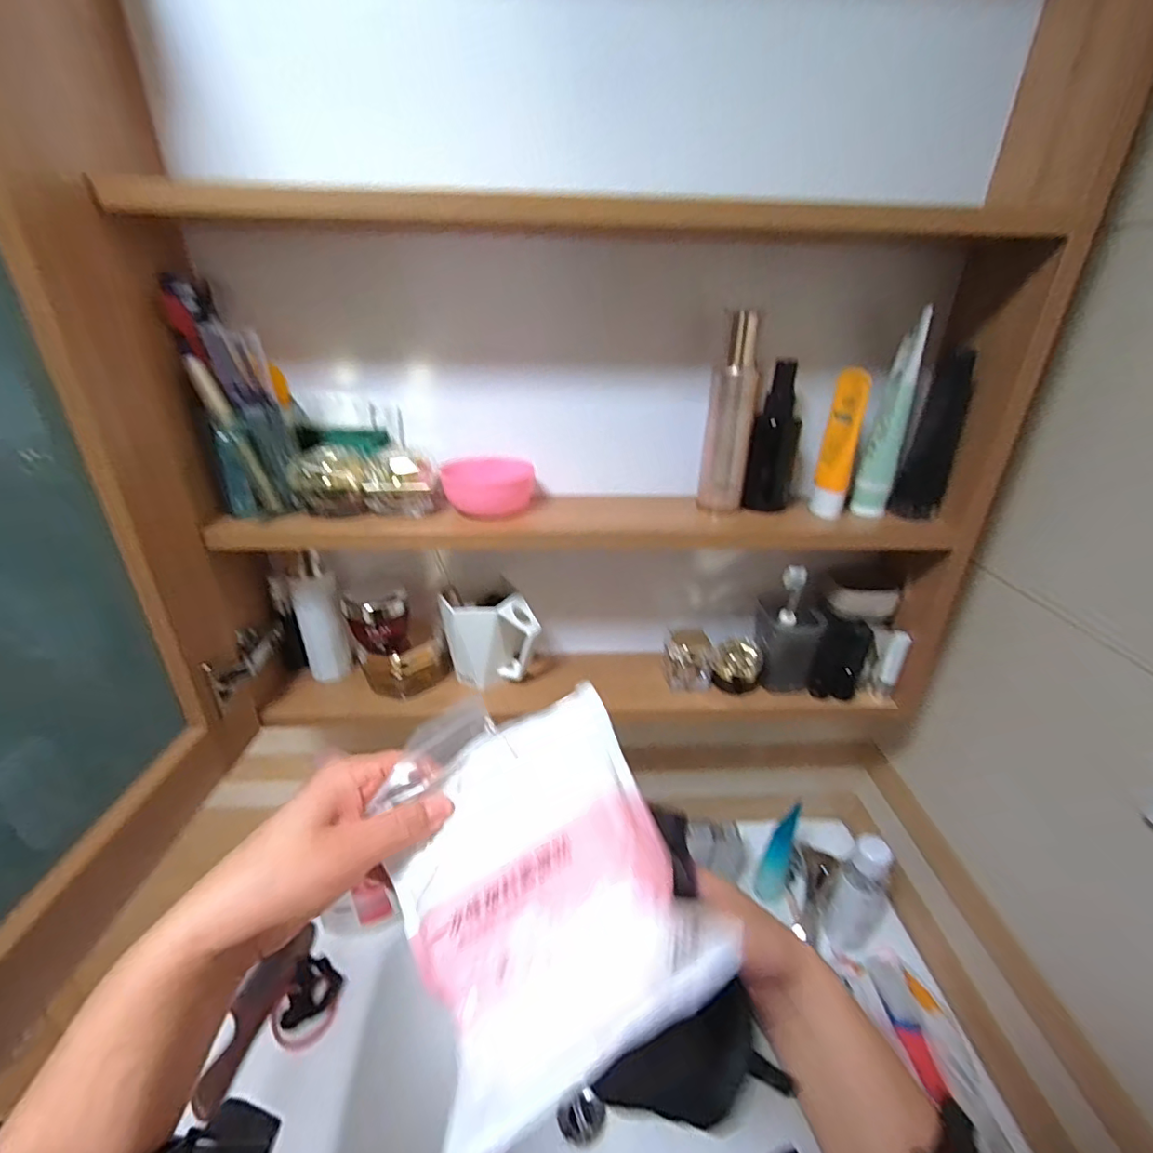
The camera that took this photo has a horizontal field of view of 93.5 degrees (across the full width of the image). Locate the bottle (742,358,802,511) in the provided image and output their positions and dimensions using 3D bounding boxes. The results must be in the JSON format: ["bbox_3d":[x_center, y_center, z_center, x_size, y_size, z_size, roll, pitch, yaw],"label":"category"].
[{"bbox_3d":[0.180,-0.124,0.491,0.035,0.127,0.029,-21,34,-36],"label":"bottle"}]

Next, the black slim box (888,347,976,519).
[{"bbox_3d":[0.319,-0.124,0.481,0.037,0.140,0.034,19,32,31],"label":"black slim box"}]

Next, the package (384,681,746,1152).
[{"bbox_3d":[-0.018,0.142,0.257,0.131,0.021,0.149,-30,41,-10],"label":"package"}]

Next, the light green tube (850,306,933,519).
[{"bbox_3d":[0.278,-0.136,0.479,0.030,0.169,0.038,16,31,27],"label":"light green tube"}]

